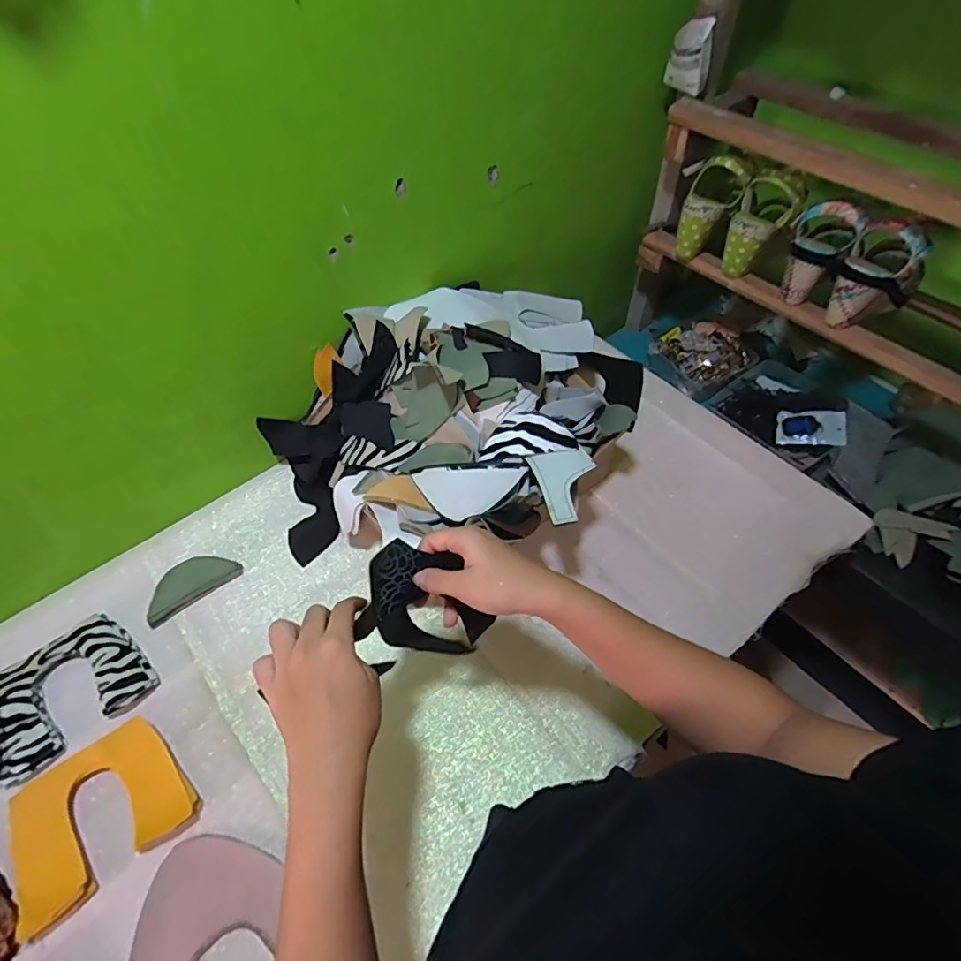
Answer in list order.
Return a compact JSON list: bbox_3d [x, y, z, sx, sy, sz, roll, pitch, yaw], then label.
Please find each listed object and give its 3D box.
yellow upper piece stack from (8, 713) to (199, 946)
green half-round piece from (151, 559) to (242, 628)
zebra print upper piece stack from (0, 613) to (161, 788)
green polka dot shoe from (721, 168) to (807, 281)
[{"bbox_3d":[-0.373,0.325,0.514,0.152,0.025,0.129,-33,61,-20],"label":"yellow upper piece stack"},{"bbox_3d":[-0.371,0.127,0.666,0.114,0.008,0.065,-35,62,-21],"label":"green half-round piece"},{"bbox_3d":[-0.462,0.232,0.587,0.151,0.022,0.129,-36,62,-22],"label":"zebra print upper piece stack"},{"bbox_3d":[0.411,-0.383,0.785,0.083,0.144,0.076,41,28,25],"label":"green polka dot shoe"}]

